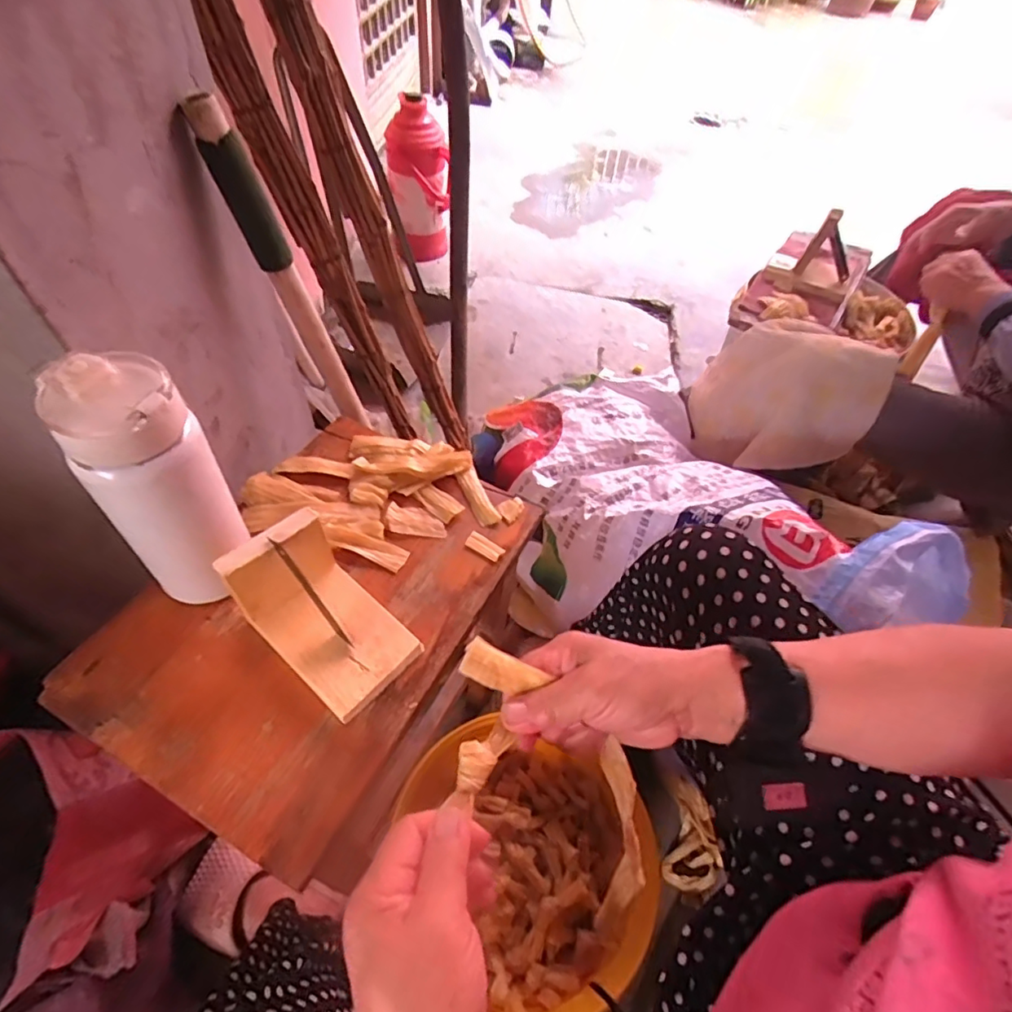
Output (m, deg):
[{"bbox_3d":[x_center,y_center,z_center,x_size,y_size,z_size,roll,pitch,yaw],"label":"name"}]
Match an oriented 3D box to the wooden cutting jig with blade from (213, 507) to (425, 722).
[{"bbox_3d":[-0.128,0.074,0.398,0.117,0.069,0.075,36,58,21],"label":"wooden cutting jig with blade"}]

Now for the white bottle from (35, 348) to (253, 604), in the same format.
[{"bbox_3d":[-0.229,-0.010,0.377,0.073,0.184,0.073,-26,59,-22],"label":"white bottle"}]

